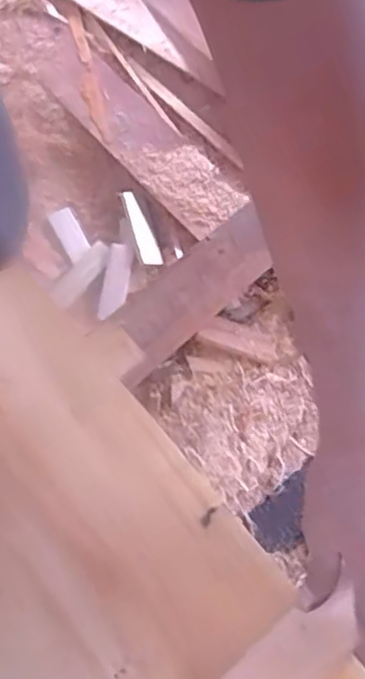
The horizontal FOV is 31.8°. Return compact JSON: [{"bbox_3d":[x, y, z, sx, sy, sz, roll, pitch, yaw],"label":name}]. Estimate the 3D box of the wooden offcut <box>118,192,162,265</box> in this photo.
[{"bbox_3d":[-0.083,-0.218,1.202,0.038,0.013,0.173,-18,72,-9],"label":"wooden offcut"}]

